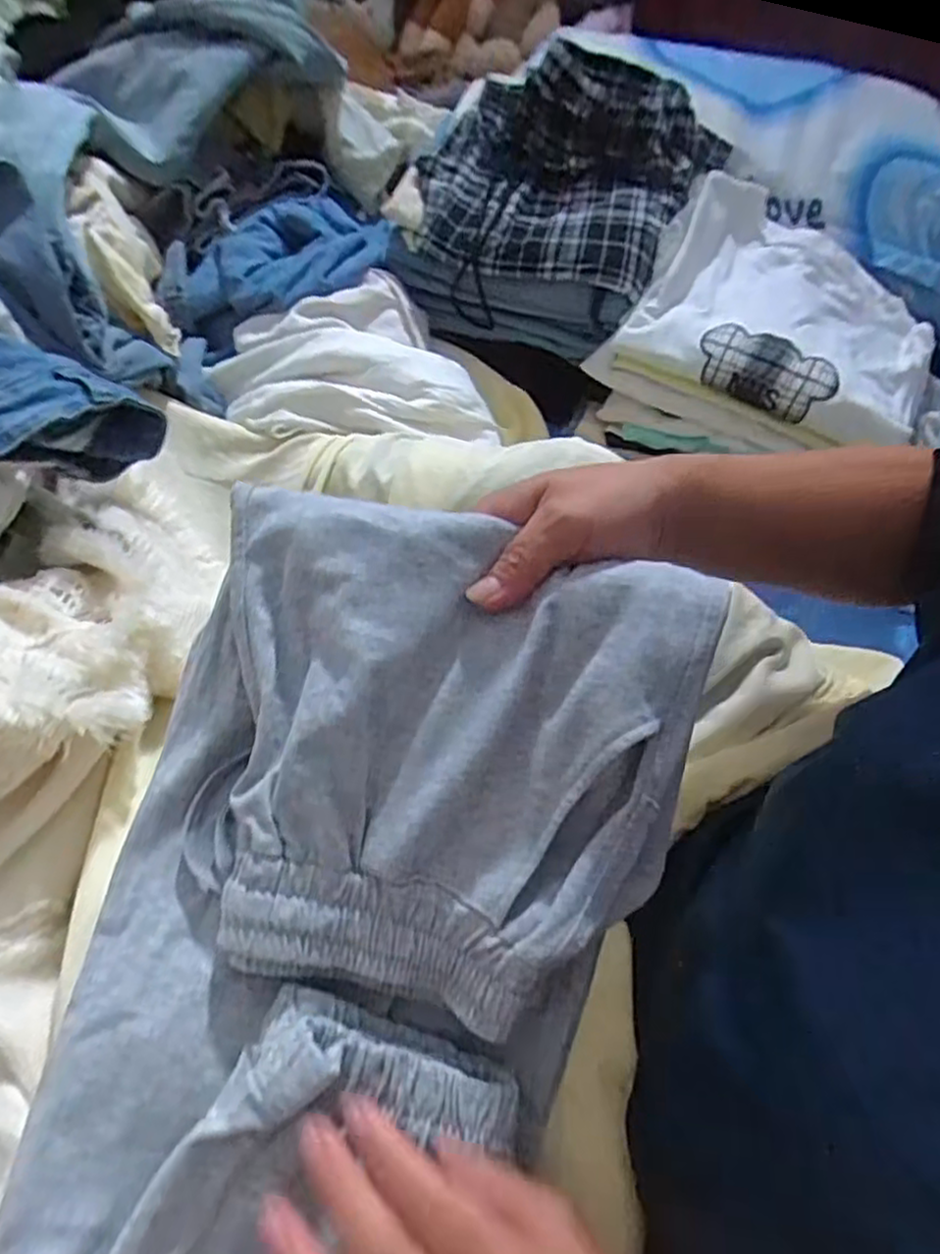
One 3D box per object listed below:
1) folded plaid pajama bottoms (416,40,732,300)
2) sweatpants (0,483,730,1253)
[{"bbox_3d":[0.096,-0.432,0.653,0.262,0.098,0.243,14,60,4],"label":"folded plaid pajama bottoms"},{"bbox_3d":[-0.058,0.158,0.283,0.234,0.154,0.411,14,60,4],"label":"sweatpants"}]

